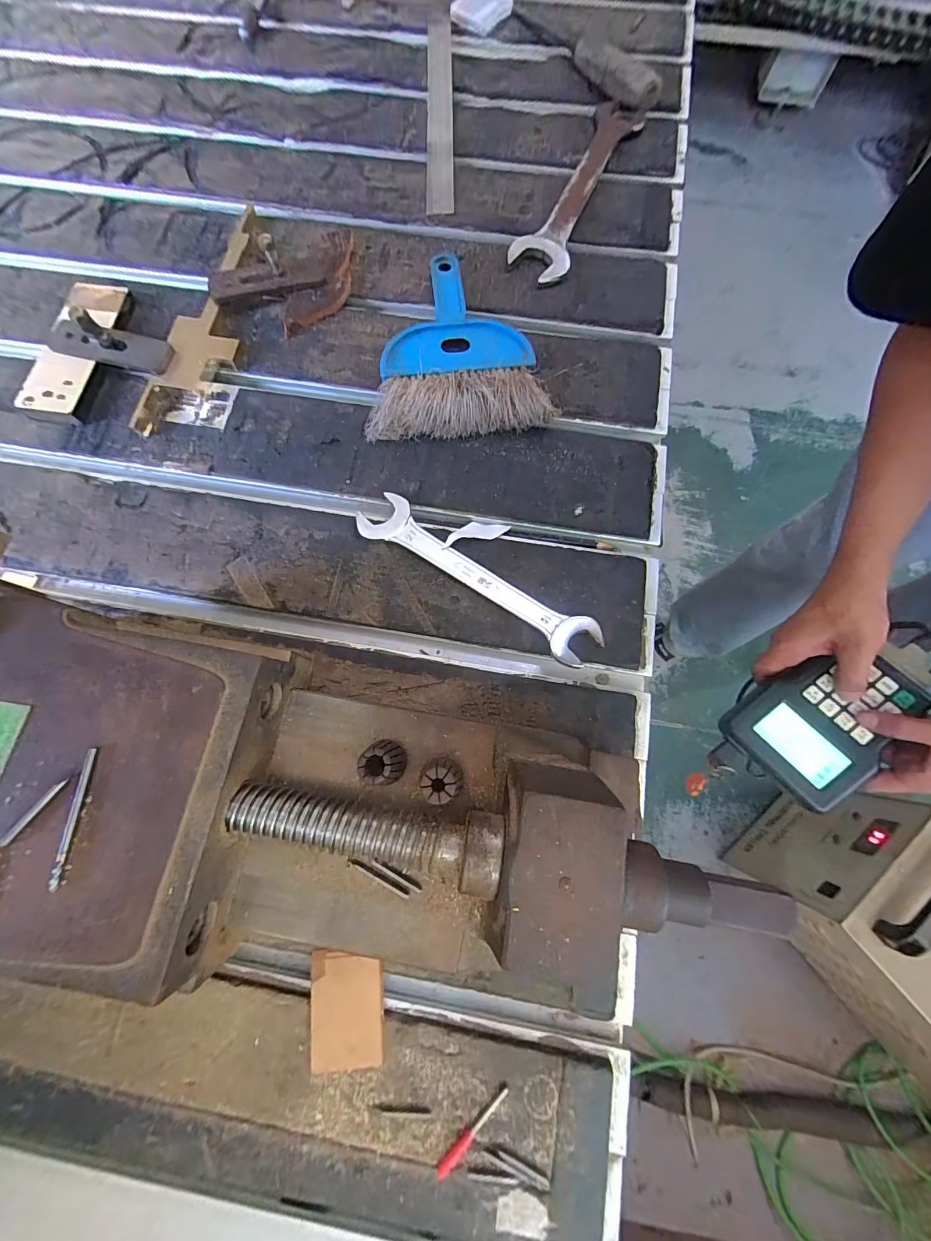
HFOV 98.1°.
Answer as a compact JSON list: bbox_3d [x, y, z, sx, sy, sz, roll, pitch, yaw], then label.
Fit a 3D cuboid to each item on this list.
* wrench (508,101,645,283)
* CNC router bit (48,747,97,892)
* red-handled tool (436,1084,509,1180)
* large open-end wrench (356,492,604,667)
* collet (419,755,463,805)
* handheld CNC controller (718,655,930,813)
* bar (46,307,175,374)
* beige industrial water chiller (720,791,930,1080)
[{"bbox_3d":[0.108,-0.414,0.386,0.054,0.011,0.245,23,77,7],"label":"wrench"},{"bbox_3d":[-0.150,0.075,0.154,0.004,0.004,0.049,2,76,0],"label":"CNC router bit"},{"bbox_3d":[0.004,0.265,0.208,0.049,0.004,0.007,-42,79,-10],"label":"red-handled tool"},{"bbox_3d":[0.008,-0.031,0.288,0.184,0.007,0.037,35,78,9],"label":"large open-end wrench"},{"bbox_3d":[-0.010,0.071,0.182,0.016,0.032,0.016,-4,75,0],"label":"collet"},{"bbox_3d":[0.341,0.094,0.387,0.146,0.032,0.106,-43,72,8],"label":"handheld CNC controller"},{"bbox_3d":[-0.297,-0.225,0.325,0.107,0.039,0.026,9,75,3],"label":"bar"},{"bbox_3d":[0.837,0.585,0.705,0.304,0.324,0.513,-41,80,-10],"label":"beige industrial water chiller"}]

